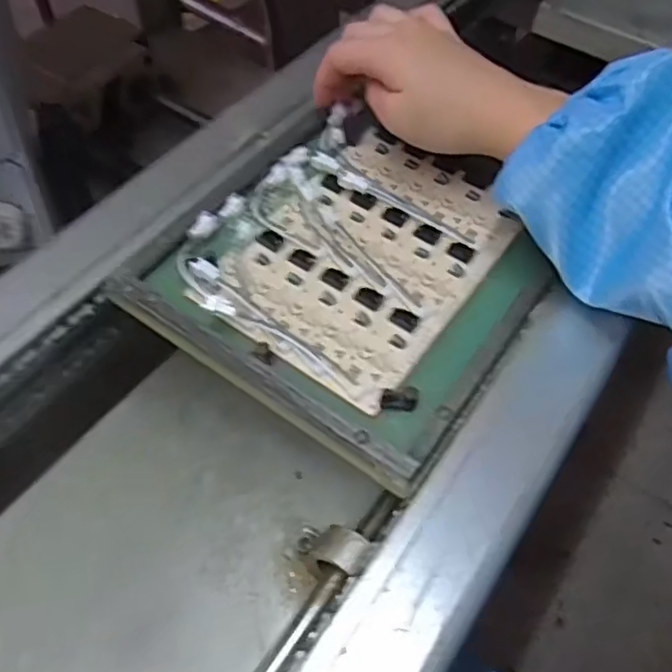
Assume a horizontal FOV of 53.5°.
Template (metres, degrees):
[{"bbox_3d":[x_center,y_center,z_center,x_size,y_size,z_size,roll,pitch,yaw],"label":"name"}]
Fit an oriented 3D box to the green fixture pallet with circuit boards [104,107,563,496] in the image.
[{"bbox_3d":[0.019,-0.044,0.394,0.187,0.030,0.214,29,56,23],"label":"green fixture pallet with circuit boards"}]

